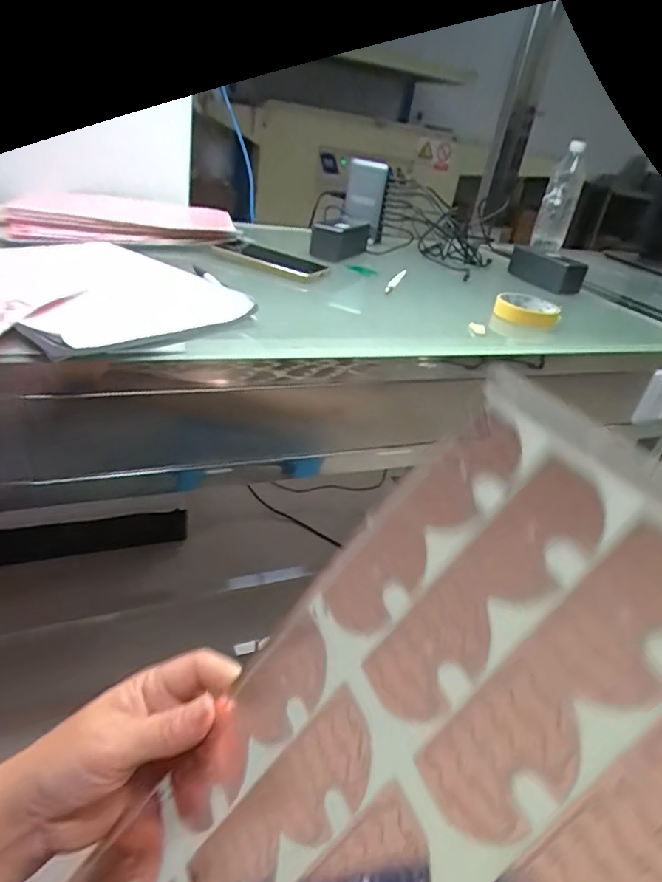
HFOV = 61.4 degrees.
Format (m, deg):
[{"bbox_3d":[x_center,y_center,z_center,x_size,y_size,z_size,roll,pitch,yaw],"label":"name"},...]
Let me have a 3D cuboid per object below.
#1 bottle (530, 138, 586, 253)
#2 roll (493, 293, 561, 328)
[{"bbox_3d":[0.496,-0.525,1.213,0.067,0.219,0.055,19,32,19],"label":"bottle"},{"bbox_3d":[0.275,-0.182,0.778,0.084,0.030,0.084,18,32,17],"label":"roll"}]

